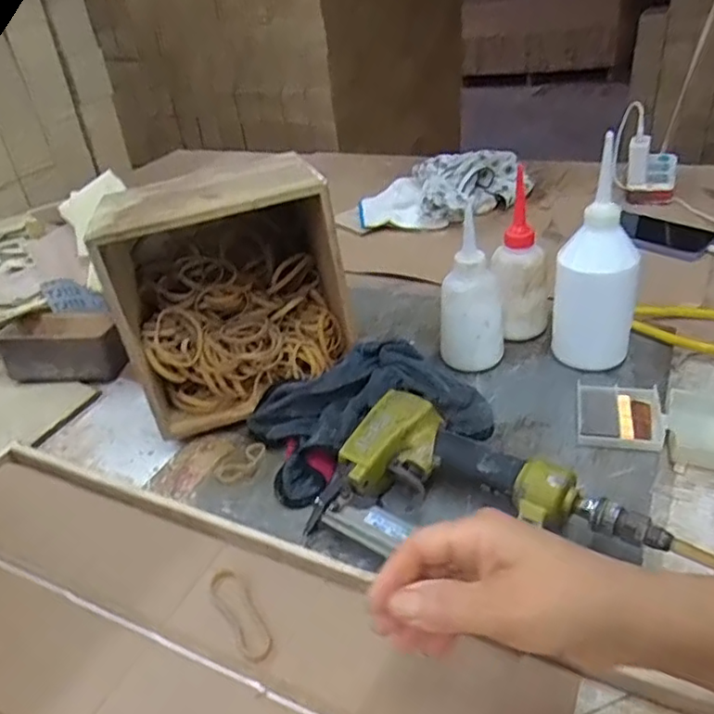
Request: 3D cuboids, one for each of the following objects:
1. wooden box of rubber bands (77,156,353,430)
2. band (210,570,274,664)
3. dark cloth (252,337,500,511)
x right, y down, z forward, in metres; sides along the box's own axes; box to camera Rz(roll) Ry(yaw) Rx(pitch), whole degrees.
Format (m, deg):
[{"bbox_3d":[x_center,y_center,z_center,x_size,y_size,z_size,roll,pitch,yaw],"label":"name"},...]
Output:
[{"bbox_3d":[-0.123,-0.074,0.595,0.189,0.195,0.166,-15,36,-11],"label":"wooden box of rubber bands"},{"bbox_3d":[-0.079,0.172,0.413,0.022,0.005,0.074,-24,38,-23],"label":"band"},{"bbox_3d":[0.012,0.042,0.547,0.207,0.061,0.115,-17,36,-14],"label":"dark cloth"}]

